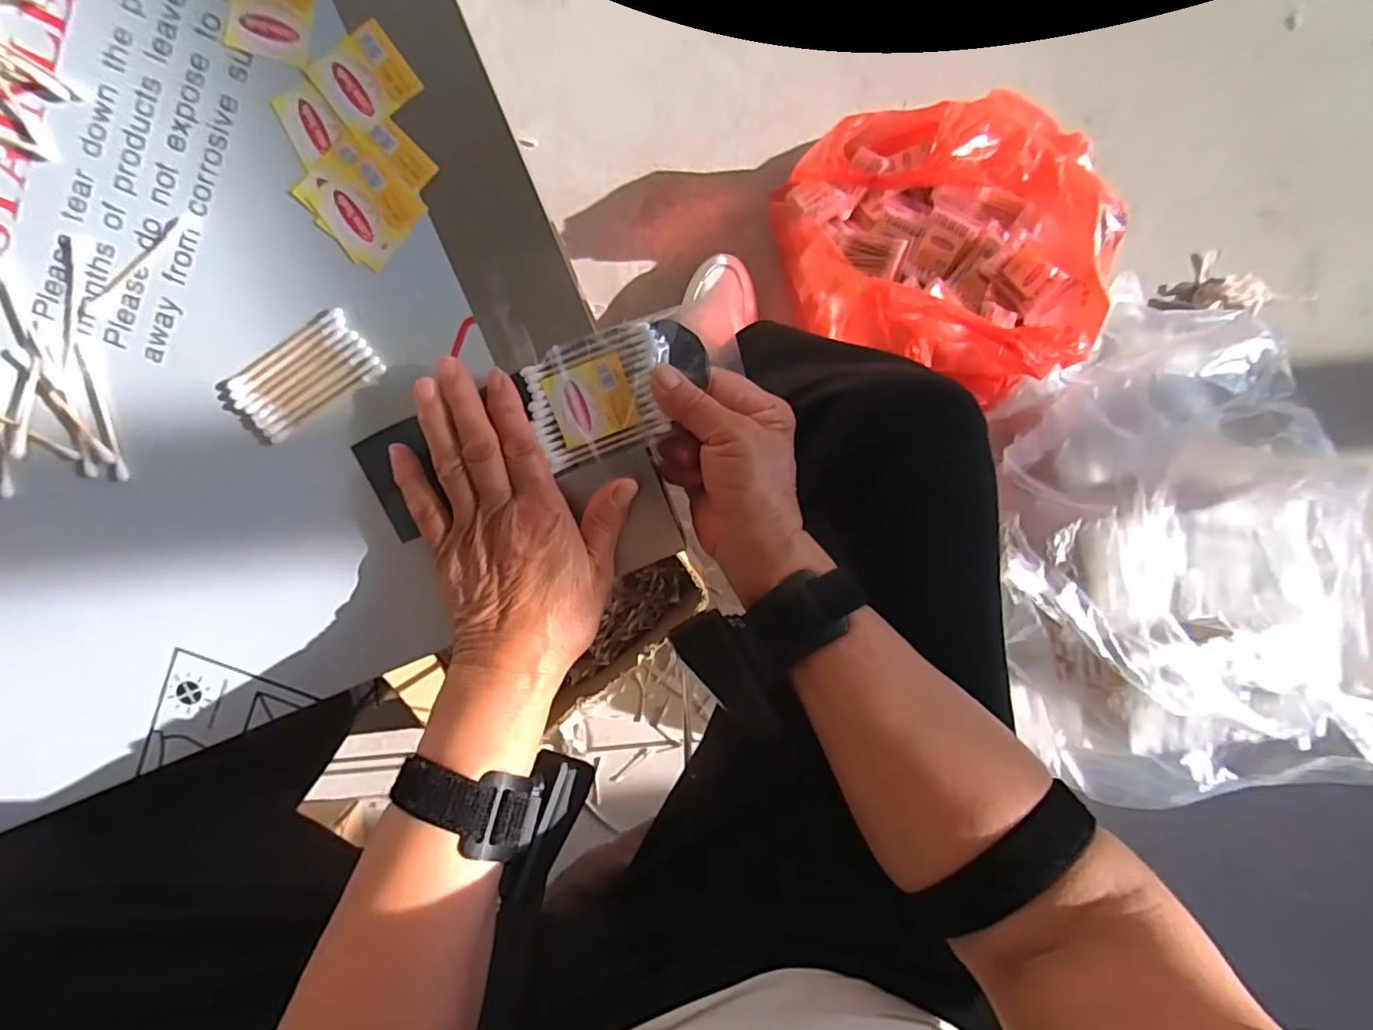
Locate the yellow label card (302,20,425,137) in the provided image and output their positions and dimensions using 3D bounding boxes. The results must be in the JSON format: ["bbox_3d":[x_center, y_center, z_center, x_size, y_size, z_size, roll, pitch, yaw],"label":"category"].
[{"bbox_3d":[-0.162,-0.220,0.295,0.043,0.004,0.039,-37,97,3],"label":"yellow label card"}]

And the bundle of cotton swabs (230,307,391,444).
[{"bbox_3d":[-0.203,-0.074,0.313,0.074,0.005,0.039,-33,97,2],"label":"bundle of cotton swabs"}]

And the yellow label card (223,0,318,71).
[{"bbox_3d":[-0.203,-0.249,0.289,0.040,0.004,0.045,17,96,-4],"label":"yellow label card"}]

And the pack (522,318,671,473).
[{"bbox_3d":[-0.045,-0.065,0.316,0.077,0.008,0.059,-20,98,-1],"label":"pack"}]

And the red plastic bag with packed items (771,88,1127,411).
[{"bbox_3d":[0.293,-0.296,0.653,0.316,0.236,0.310,-13,98,0],"label":"red plastic bag with packed items"}]

